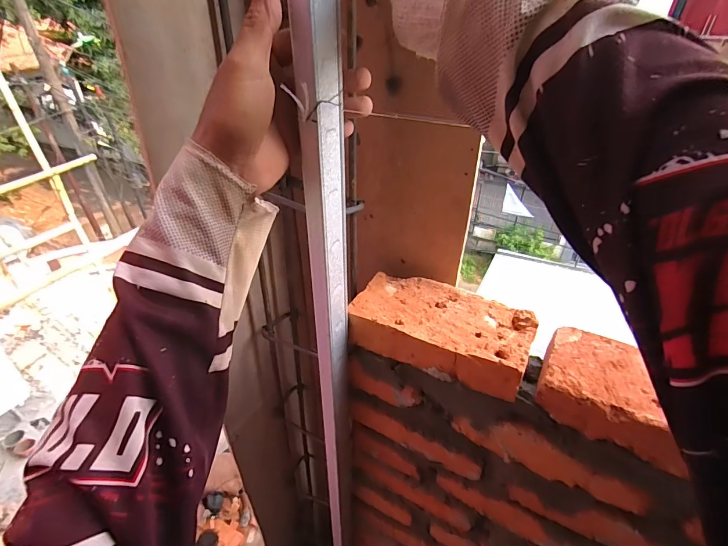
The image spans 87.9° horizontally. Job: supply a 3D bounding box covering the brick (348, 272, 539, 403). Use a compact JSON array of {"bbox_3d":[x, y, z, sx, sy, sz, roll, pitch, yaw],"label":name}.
[{"bbox_3d":[0.088,0.062,0.440,0.193,0.044,0.100,17,37,23],"label":"brick"}]

